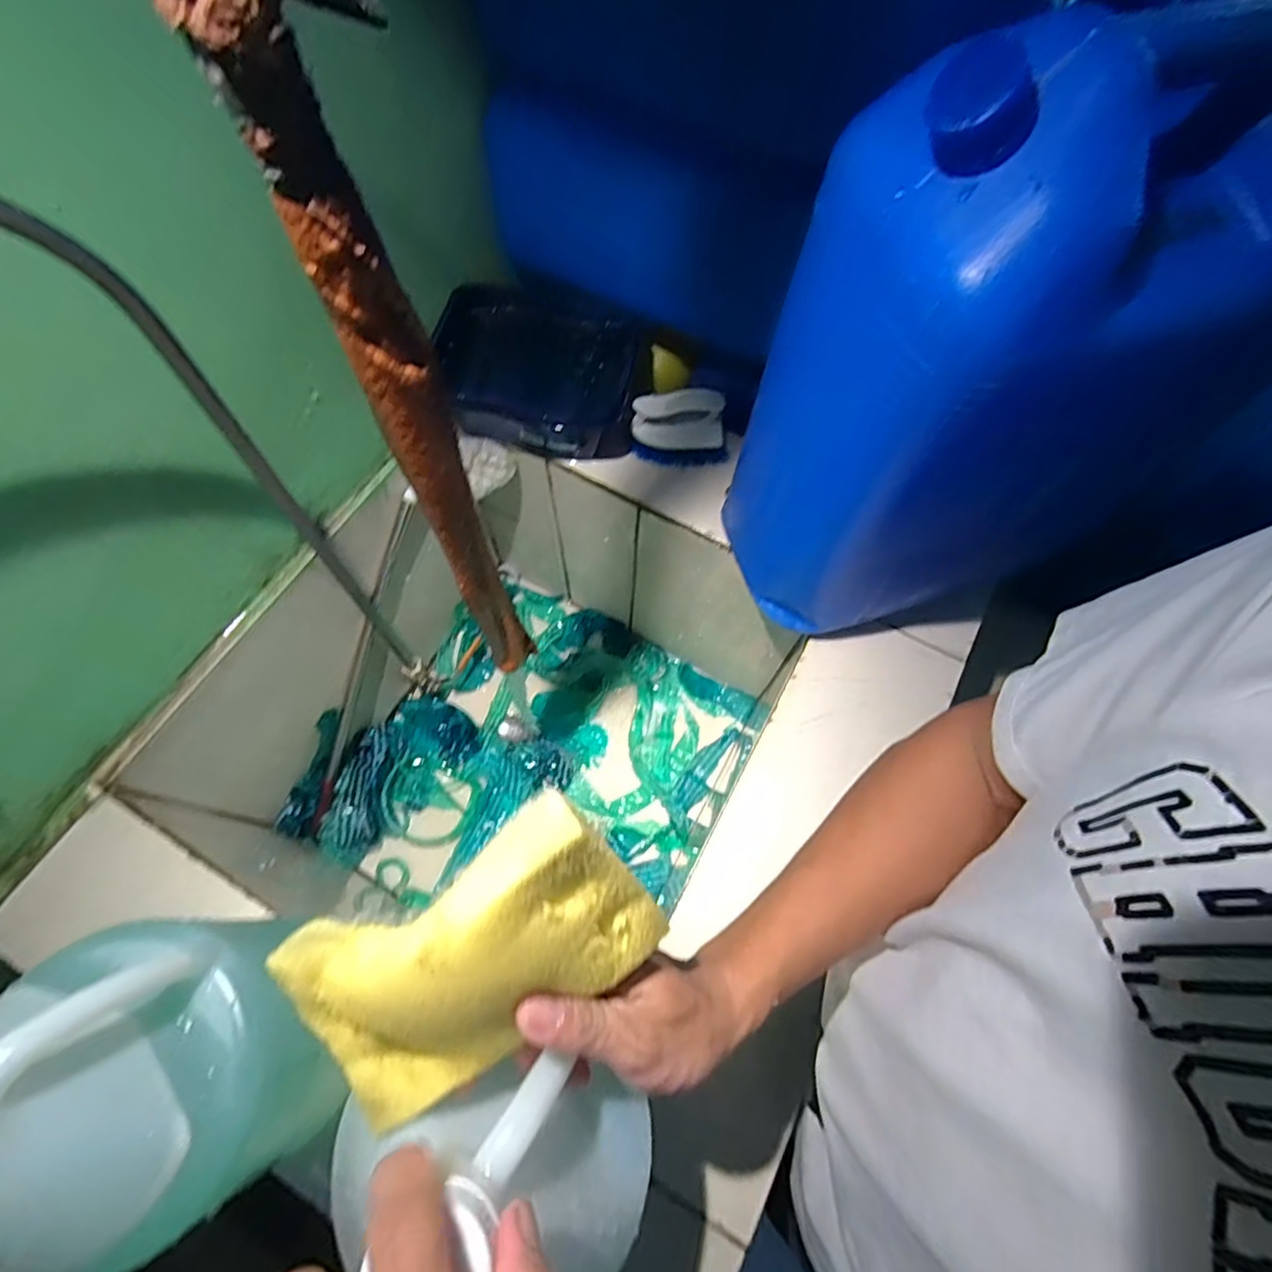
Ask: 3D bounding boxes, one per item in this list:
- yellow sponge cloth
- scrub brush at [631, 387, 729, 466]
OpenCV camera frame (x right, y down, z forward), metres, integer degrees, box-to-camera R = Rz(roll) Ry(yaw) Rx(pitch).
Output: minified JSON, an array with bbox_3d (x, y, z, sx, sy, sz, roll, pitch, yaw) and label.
[{"bbox_3d":[-0.061,0.118,0.233,0.133,0.079,0.074,-26,69,-12],"label":"yellow sponge cloth"},{"bbox_3d":[0.047,-0.218,0.655,0.098,0.074,0.044,-6,66,-4],"label":"scrub brush"}]

